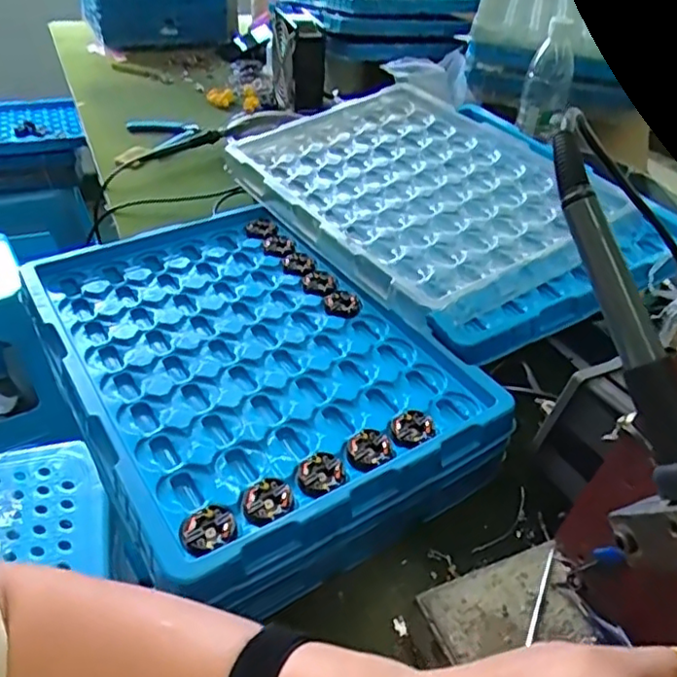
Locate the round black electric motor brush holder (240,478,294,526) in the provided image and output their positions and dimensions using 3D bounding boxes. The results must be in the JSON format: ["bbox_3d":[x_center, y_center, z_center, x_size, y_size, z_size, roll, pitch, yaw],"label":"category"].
[{"bbox_3d":[-0.046,0.103,0.390,0.032,0.007,0.029,-16,43,-21],"label":"round black electric motor brush holder"}]

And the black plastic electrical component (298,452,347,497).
[{"bbox_3d":[-0.011,0.091,0.407,0.028,0.007,0.033,21,43,21],"label":"black plastic electrical component"}]

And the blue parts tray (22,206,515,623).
[{"bbox_3d":[-0.084,0.021,0.518,0.265,0.066,0.374,-23,46,-27],"label":"blue parts tray"}]

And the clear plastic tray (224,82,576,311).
[{"bbox_3d":[0.076,-0.168,0.653,0.271,0.022,0.356,-26,49,-22],"label":"clear plastic tray"}]

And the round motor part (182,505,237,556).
[{"bbox_3d":[-0.078,0.115,0.371,0.030,0.007,0.032,1,40,-1],"label":"round motor part"}]

